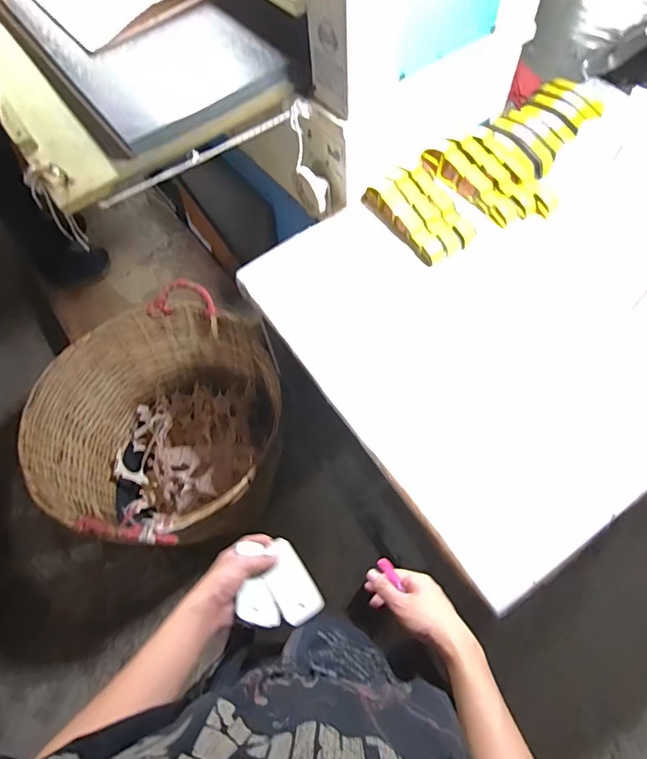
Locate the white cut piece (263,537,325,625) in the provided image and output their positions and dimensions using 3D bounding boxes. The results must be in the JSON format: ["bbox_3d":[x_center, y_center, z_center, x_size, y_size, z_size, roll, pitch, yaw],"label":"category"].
[{"bbox_3d":[-0.048,0.279,0.637,0.055,0.012,0.108,-32,65,-12],"label":"white cut piece"}]

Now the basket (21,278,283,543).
[{"bbox_3d":[-0.445,0.139,1.287,0.589,0.478,0.645,-2,62,3],"label":"basket"}]

